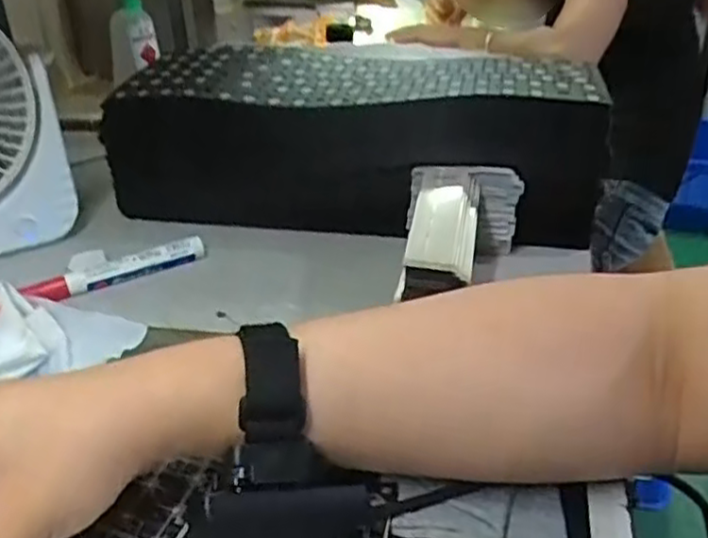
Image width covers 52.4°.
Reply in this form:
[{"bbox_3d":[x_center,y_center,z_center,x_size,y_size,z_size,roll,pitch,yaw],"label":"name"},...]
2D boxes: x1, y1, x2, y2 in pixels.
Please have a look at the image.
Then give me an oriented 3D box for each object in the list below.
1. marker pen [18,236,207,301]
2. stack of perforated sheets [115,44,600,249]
[{"bbox_3d":[-0.168,-0.001,0.512,0.124,0.015,0.017,-17,33,-23],"label":"marker pen"},{"bbox_3d":[0.005,-0.099,0.564,0.360,0.115,0.139,7,31,16],"label":"stack of perforated sheets"}]

